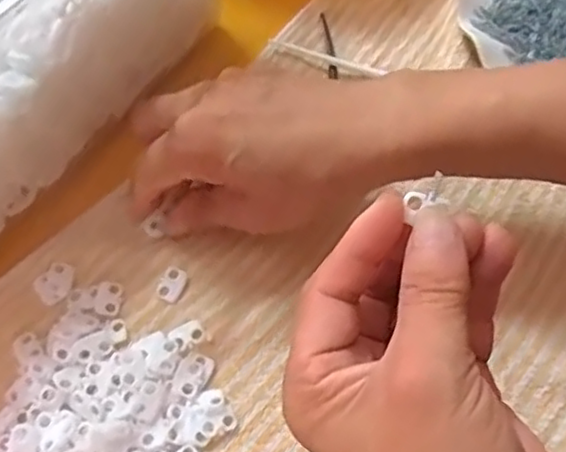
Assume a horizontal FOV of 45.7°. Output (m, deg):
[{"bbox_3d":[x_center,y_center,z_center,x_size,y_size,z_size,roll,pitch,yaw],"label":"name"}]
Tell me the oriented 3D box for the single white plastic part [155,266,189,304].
[{"bbox_3d":[-0.058,0.030,0.350,0.013,0.004,0.018,21,62,11],"label":"single white plastic part"}]

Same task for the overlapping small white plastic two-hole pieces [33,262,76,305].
[{"bbox_3d":[-0.118,0.029,0.348,0.018,0.004,0.022,38,67,19],"label":"overlapping small white plastic two-hole pieces"}]

